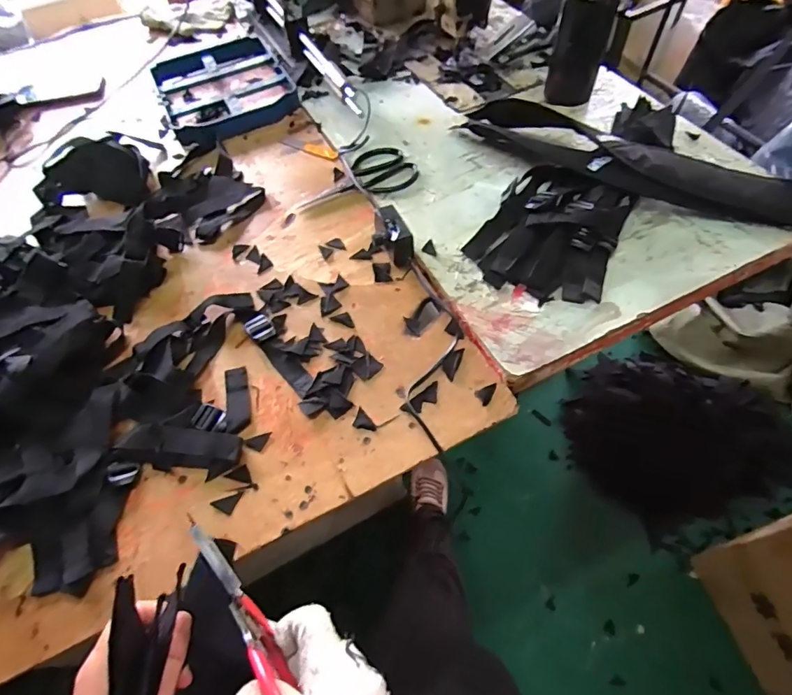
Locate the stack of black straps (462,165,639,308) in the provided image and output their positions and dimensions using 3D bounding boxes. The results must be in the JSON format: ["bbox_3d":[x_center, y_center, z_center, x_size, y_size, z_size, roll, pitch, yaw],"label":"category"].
[{"bbox_3d":[0.201,-0.152,0.605,0.172,0.054,0.210,27,64,19],"label":"stack of black straps"}]

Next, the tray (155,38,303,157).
[{"bbox_3d":[-0.305,-0.462,0.840,0.215,0.037,0.283,-27,60,-11],"label":"tray"}]

